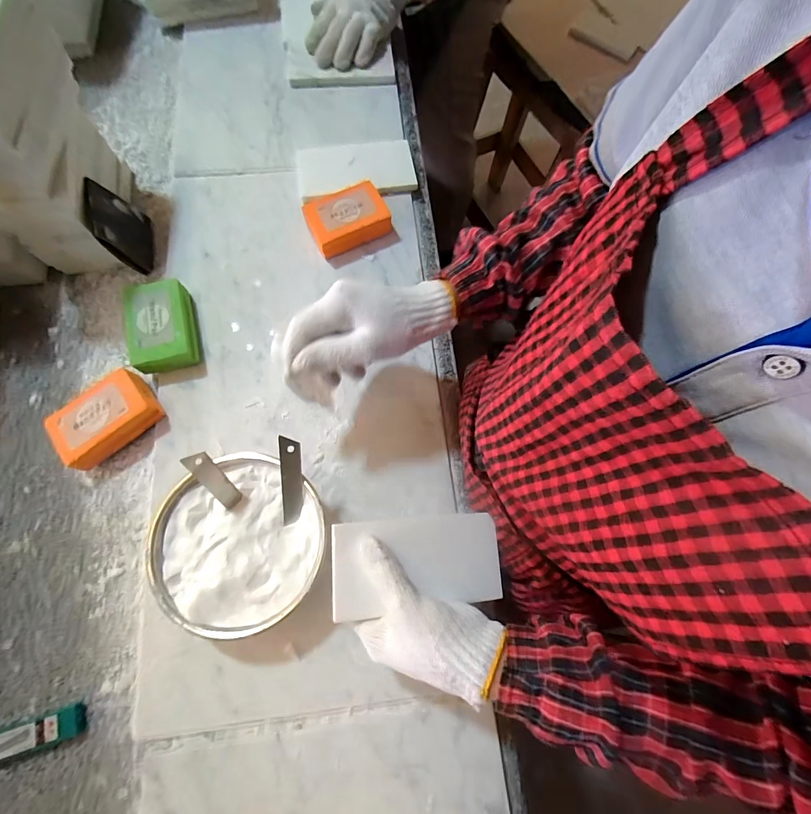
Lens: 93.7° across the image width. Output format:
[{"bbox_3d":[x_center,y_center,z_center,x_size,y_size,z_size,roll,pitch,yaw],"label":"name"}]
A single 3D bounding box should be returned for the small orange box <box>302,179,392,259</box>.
[{"bbox_3d":[-0.069,-0.228,0.461,0.094,0.031,0.064,-23,76,-8],"label":"small orange box"}]

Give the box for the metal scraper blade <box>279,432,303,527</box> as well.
[{"bbox_3d":[-0.100,0.063,0.335,0.017,0.004,0.077,-4,109,-19],"label":"metal scraper blade"}]

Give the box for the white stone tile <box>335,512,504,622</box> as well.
[{"bbox_3d":[0.012,0.135,0.332,0.148,0.012,0.073,1,73,-18],"label":"white stone tile"}]

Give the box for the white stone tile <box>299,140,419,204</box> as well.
[{"bbox_3d":[-0.063,-0.307,0.494,0.149,0.014,0.083,-9,74,-4],"label":"white stone tile"}]

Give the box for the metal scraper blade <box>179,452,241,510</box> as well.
[{"bbox_3d":[-0.162,0.063,0.322,0.017,0.069,0.004,-36,47,-22],"label":"metal scraper blade"}]

